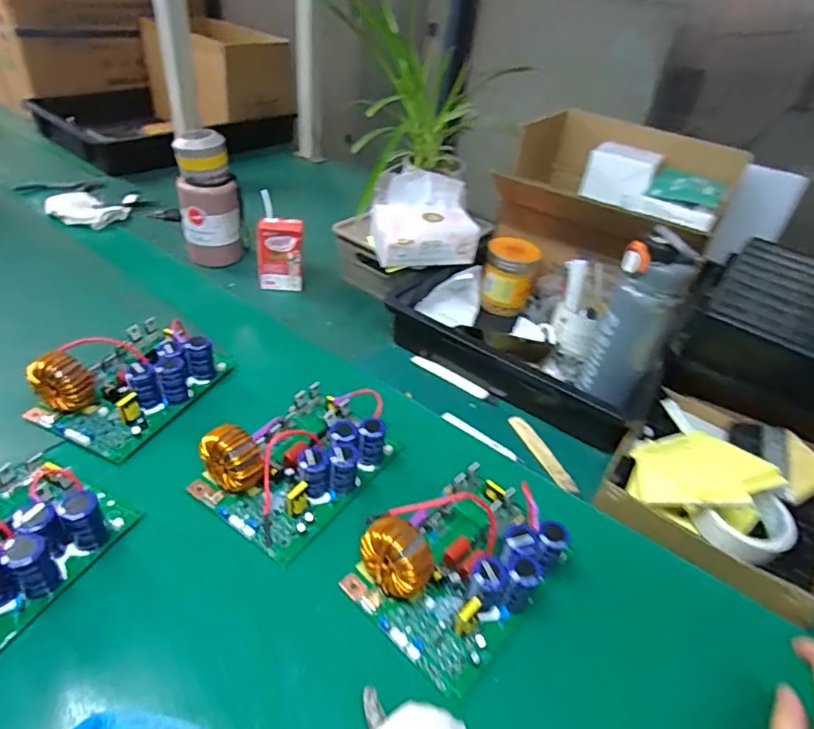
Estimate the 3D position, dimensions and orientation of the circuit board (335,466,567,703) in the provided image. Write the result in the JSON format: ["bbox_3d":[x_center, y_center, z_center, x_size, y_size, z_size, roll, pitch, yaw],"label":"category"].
[{"bbox_3d":[0.053,0.168,0.470,0.137,0.060,0.183,33,46,29],"label":"circuit board"}]

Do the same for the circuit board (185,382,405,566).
[{"bbox_3d":[-0.106,0.087,0.548,0.137,0.064,0.199,27,43,23],"label":"circuit board"}]

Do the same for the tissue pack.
[{"bbox_3d":[0.030,-0.213,0.769,0.151,0.111,0.090,-3,39,-14],"label":"tissue pack"}]

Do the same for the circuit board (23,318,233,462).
[{"bbox_3d":[-0.319,0.007,0.608,0.138,0.062,0.189,18,40,14],"label":"circuit board"}]

